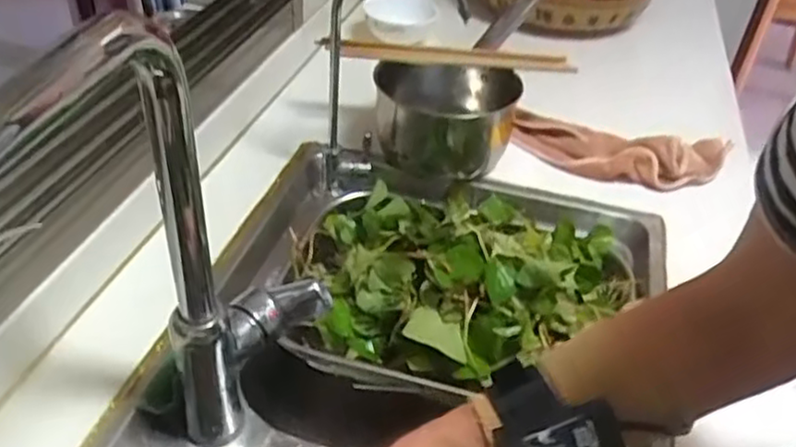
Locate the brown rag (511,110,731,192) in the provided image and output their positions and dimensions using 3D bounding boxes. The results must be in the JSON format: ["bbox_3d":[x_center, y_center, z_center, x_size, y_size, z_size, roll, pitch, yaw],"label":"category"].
[{"bbox_3d":[0.258,-0.090,0.807,0.244,0.045,0.099,12,39,9],"label":"brown rag"}]

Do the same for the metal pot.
[{"bbox_3d":[0.058,-0.122,0.781,0.142,0.085,0.138,-14,42,-22],"label":"metal pot"}]

